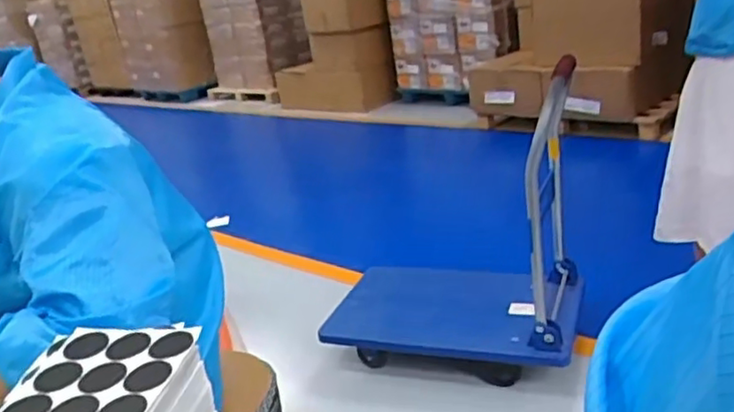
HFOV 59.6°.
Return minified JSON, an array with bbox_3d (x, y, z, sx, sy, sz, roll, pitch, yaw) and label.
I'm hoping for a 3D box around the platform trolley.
[{"bbox_3d":[0.236,0.050,1.825,0.679,0.751,0.451,2,22,21],"label":"platform trolley"}]

